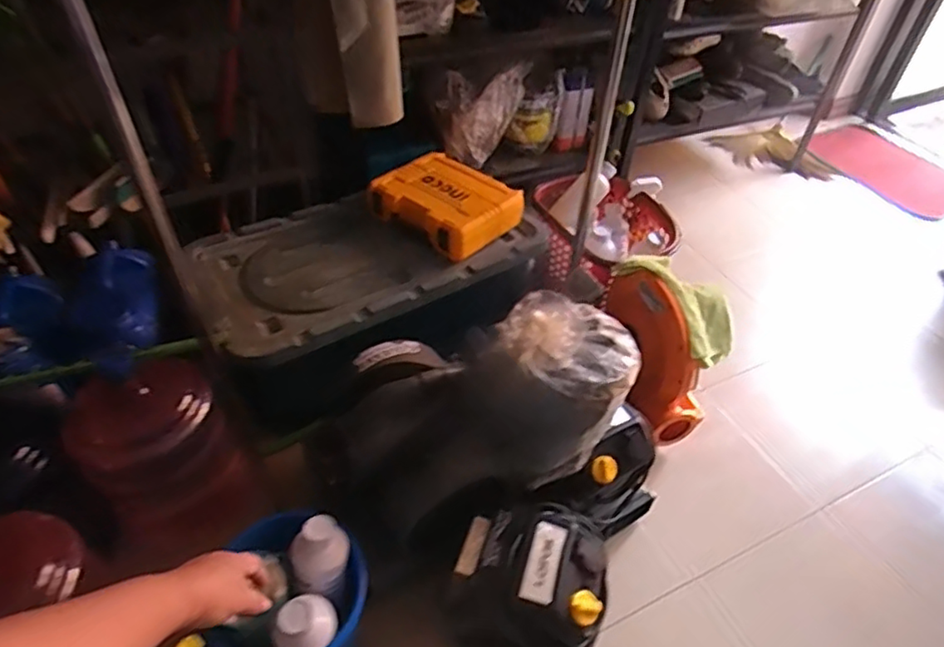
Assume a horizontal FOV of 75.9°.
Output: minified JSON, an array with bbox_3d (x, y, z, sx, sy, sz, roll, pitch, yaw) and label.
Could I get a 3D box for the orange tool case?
[{"bbox_3d":[-0.078,-0.304,1.546,0.334,0.098,0.276,33,52,27],"label":"orange tool case"}]

